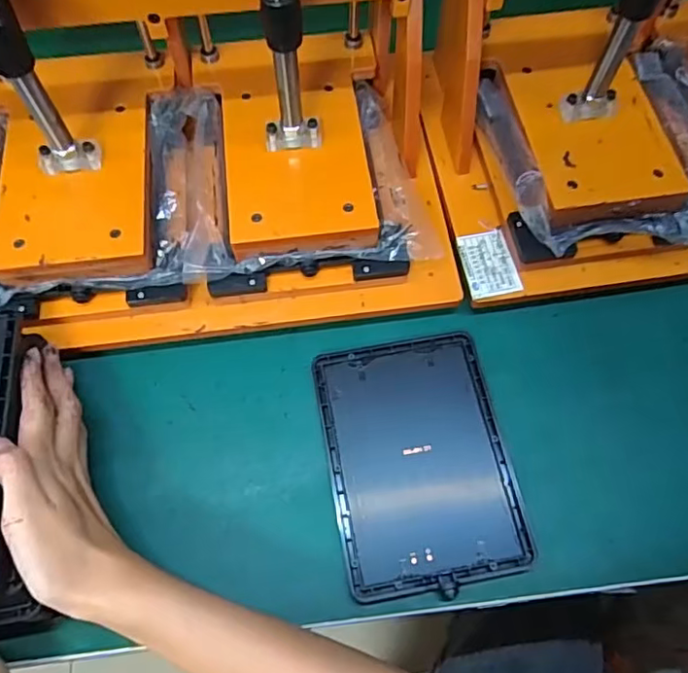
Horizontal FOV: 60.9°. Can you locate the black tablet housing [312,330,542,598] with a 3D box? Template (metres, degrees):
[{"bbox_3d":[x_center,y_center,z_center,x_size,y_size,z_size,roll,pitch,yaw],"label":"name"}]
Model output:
[{"bbox_3d":[0.049,0.081,0.396,0.118,0.013,0.164,-9,65,-4],"label":"black tablet housing"}]

